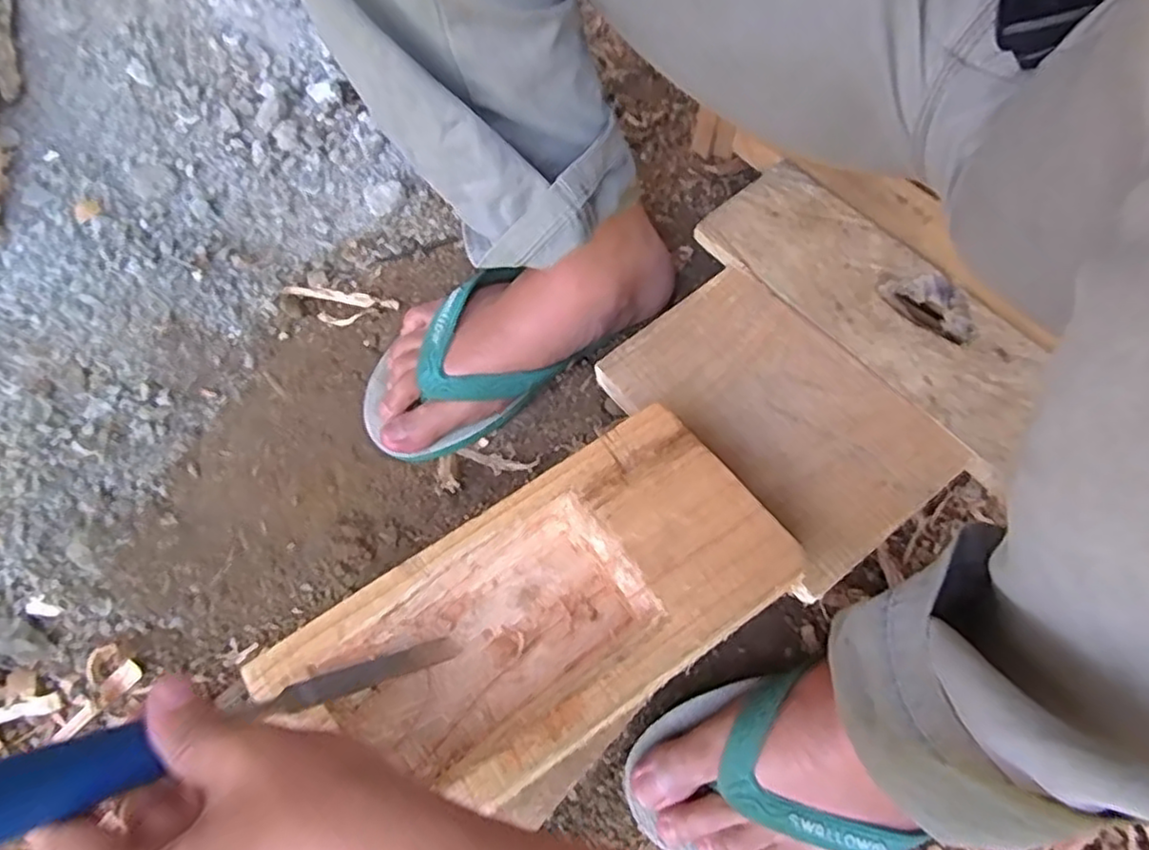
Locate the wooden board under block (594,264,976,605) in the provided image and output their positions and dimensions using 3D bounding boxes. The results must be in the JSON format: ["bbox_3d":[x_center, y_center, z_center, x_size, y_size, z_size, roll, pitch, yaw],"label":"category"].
[{"bbox_3d":[0.122,-0.009,0.428,0.126,0.024,0.190,-32,64,-20],"label":"wooden board under block"}]

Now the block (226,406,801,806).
[{"bbox_3d":[-0.023,0.099,0.352,0.258,0.060,0.122,-30,63,-19],"label":"block"}]

